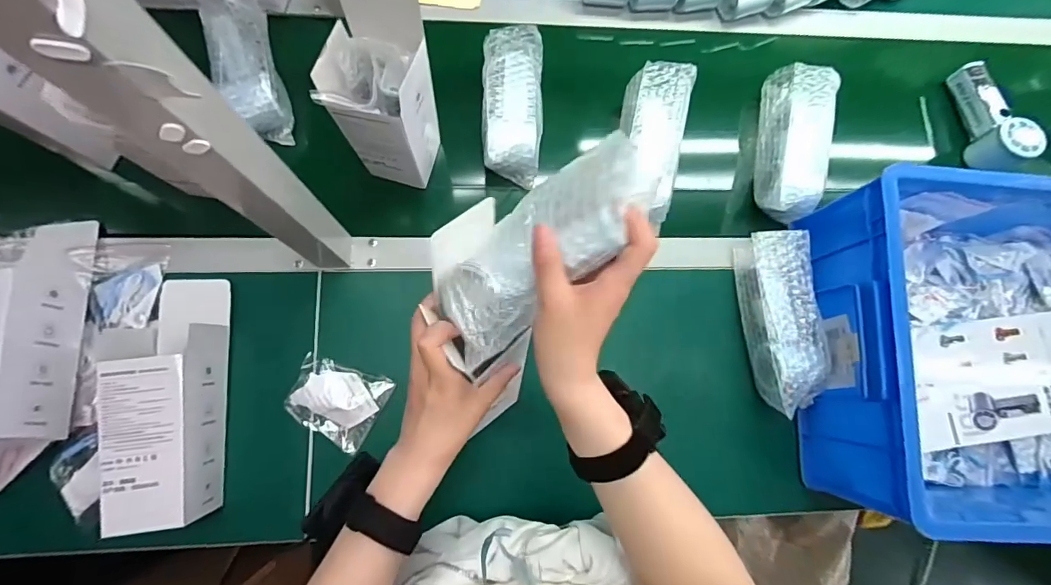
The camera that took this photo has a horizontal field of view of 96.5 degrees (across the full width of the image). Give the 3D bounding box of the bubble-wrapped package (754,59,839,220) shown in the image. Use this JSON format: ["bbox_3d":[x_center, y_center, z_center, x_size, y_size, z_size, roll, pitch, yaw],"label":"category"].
[{"bbox_3d":[0.344,-0.193,0.604,0.074,0.057,0.201,11,80,0],"label":"bubble-wrapped package"}]

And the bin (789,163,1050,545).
[{"bbox_3d":[0.566,0.067,0.522,0.455,0.149,0.368,3,81,-2],"label":"bin"}]

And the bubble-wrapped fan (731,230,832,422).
[{"bbox_3d":[0.306,0.032,0.559,0.066,0.056,0.207,-3,81,-3],"label":"bubble-wrapped fan"}]

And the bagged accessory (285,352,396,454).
[{"bbox_3d":[-0.215,0.119,0.532,0.102,0.017,0.086,29,81,3],"label":"bagged accessory"}]

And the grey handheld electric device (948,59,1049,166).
[{"bbox_3d":[0.648,-0.251,0.650,0.047,0.072,0.170,-4,81,-3],"label":"grey handheld electric device"}]

